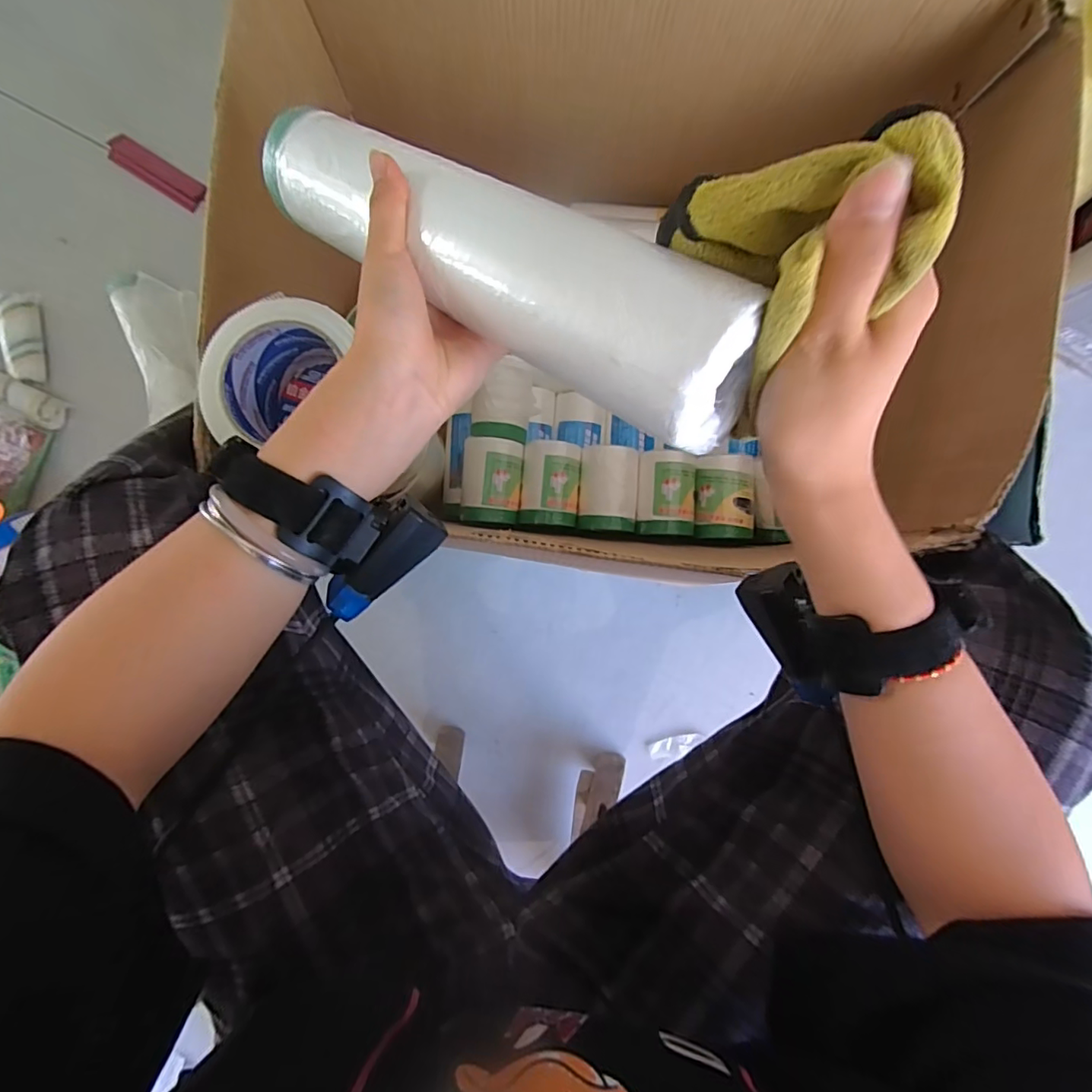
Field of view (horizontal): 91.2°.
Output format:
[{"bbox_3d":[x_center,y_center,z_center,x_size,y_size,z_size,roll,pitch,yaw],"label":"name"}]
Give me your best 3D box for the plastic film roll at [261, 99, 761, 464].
[{"bbox_3d":[-0.044,-0.147,0.264,0.311,0.052,0.058,39,90,24],"label":"plastic film roll"}]

